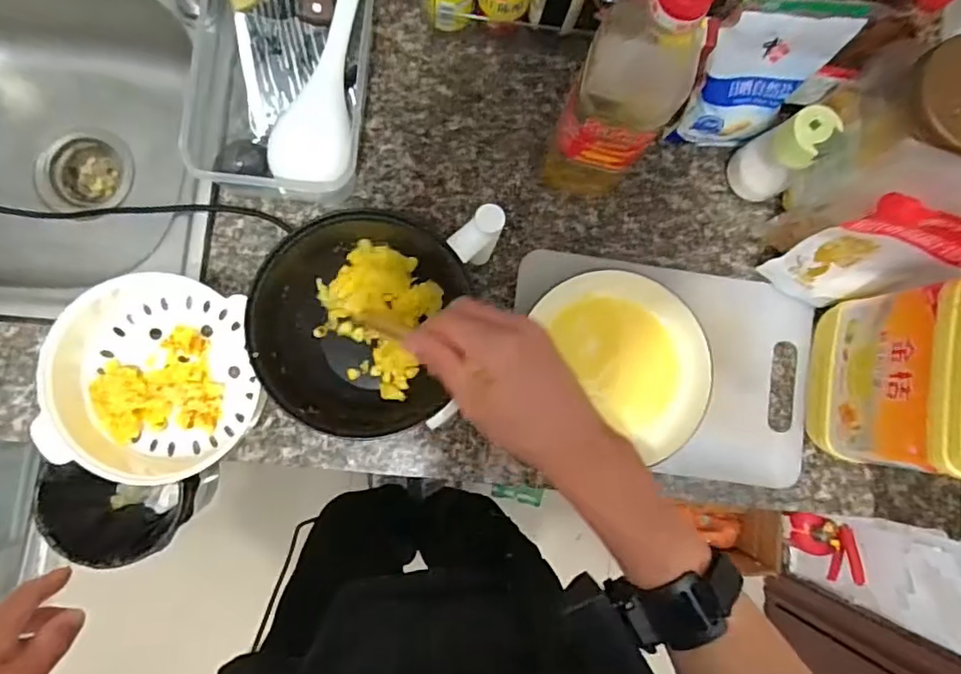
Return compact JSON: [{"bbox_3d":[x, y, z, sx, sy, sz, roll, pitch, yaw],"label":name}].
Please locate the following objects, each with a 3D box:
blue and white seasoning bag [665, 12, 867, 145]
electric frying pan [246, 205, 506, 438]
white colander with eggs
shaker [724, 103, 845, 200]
[{"bbox_3d":[0.250,-0.230,0.543,0.107,0.135,0.062,-13,86,-6],"label":"blue and white seasoning bag"},{"bbox_3d":[-0.094,-0.011,0.494,0.181,0.132,0.182,8,84,-4],"label":"electric frying pan"},{"bbox_3d":[-0.278,0.035,0.513,0.151,0.063,0.177,6,84,-5],"label":"white colander with eggs"},{"bbox_3d":[0.275,-0.166,0.548,0.044,0.111,0.054,-33,88,-7],"label":"shaker"}]

